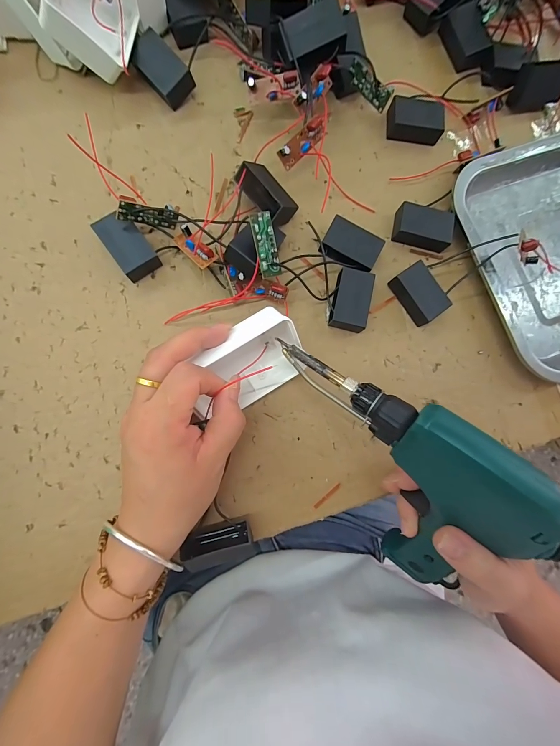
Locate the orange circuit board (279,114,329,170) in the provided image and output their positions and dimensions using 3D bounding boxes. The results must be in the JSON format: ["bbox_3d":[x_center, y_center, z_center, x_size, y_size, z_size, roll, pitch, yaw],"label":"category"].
[{"bbox_3d":[0.020,-0.186,0.246,0.045,0.017,0.014,-39,90,6],"label":"orange circuit board"}]

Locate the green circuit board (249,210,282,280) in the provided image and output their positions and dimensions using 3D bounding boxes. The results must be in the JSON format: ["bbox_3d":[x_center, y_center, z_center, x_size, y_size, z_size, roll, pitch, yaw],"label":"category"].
[{"bbox_3d":[-0.010,-0.093,0.224,0.016,0.004,0.045,-14,106,-7],"label":"green circuit board"}]

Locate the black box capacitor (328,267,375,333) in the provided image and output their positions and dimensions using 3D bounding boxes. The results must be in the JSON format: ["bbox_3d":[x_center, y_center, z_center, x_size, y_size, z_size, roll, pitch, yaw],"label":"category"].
[{"bbox_3d":[0.059,-0.061,0.259,0.029,0.017,0.049,12,84,-5],"label":"black box capacitor"}]

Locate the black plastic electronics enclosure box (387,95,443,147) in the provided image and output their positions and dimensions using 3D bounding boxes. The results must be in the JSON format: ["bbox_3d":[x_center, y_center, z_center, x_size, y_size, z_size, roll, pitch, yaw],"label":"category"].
[{"bbox_3d":[0.124,-0.231,0.282,0.048,0.017,0.031,4,84,-6],"label":"black plastic electronics enclosure box"}]

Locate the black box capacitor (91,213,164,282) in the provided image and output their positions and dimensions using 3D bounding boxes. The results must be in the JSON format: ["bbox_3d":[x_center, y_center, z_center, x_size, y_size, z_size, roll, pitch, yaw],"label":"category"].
[{"bbox_3d":[-0.119,-0.100,0.242,0.028,0.019,0.048,-36,89,-8],"label":"black box capacitor"}]

